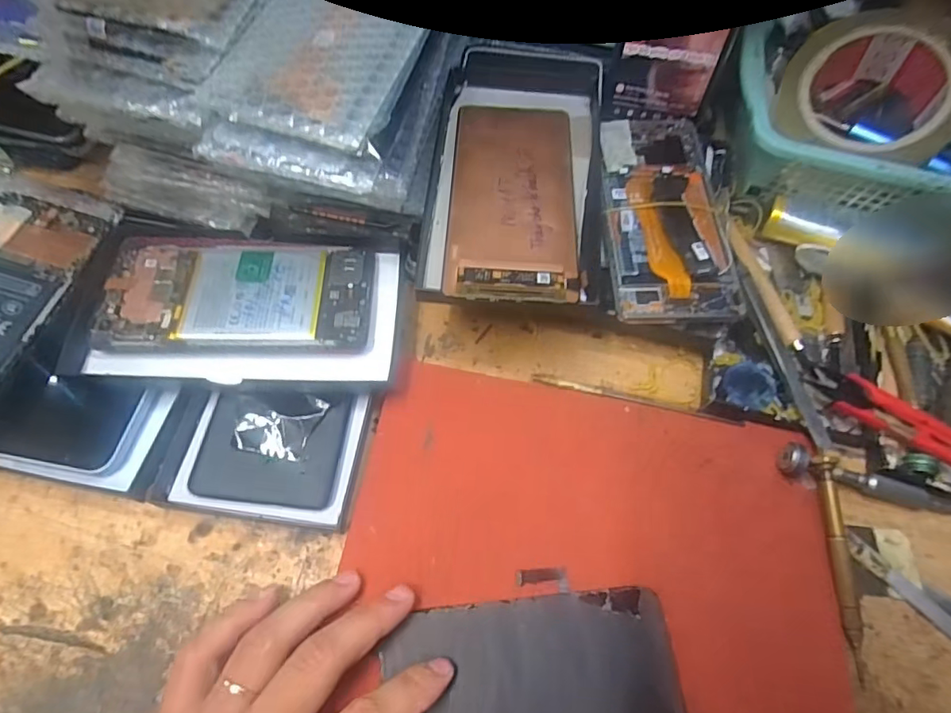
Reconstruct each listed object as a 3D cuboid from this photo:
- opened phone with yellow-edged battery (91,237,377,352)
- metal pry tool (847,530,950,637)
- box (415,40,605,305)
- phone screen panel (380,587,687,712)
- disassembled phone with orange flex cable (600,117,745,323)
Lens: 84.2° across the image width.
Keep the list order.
[{"bbox_3d":[-0.137,-0.039,0.312,0.151,0.005,0.075,1,61,-4],"label":"opened phone with yellow-edged battery"},{"bbox_3d":[0.246,0.140,0.270,0.013,0.008,0.121,-39,72,-20],"label":"metal pry tool"},{"bbox_3d":[0.029,-0.124,0.333,0.105,0.026,0.225,6,64,-1],"label":"box"},{"bbox_3d":[0.028,0.150,0.246,0.134,0.005,0.065,-4,65,-6],"label":"phone screen panel"},{"bbox_3d":[0.121,-0.095,0.337,0.073,0.009,0.160,0,64,2],"label":"disassembled phone with orange flex cable"}]

